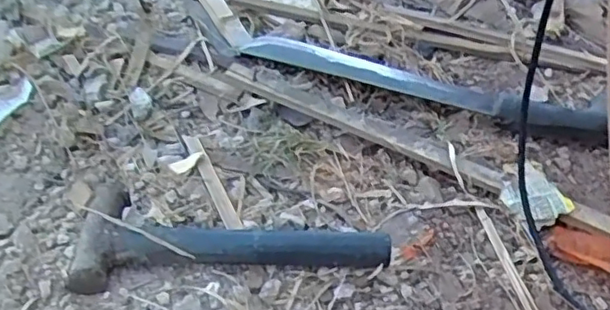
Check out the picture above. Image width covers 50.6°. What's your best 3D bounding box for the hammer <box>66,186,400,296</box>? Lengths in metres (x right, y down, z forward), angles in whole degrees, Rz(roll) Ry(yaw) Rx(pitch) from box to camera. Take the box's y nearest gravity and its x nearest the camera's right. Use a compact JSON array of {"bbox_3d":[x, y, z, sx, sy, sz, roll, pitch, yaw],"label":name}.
[{"bbox_3d":[-0.056,0.057,0.493,0.224,0.025,0.082,-2,45,-9],"label":"hammer"}]

